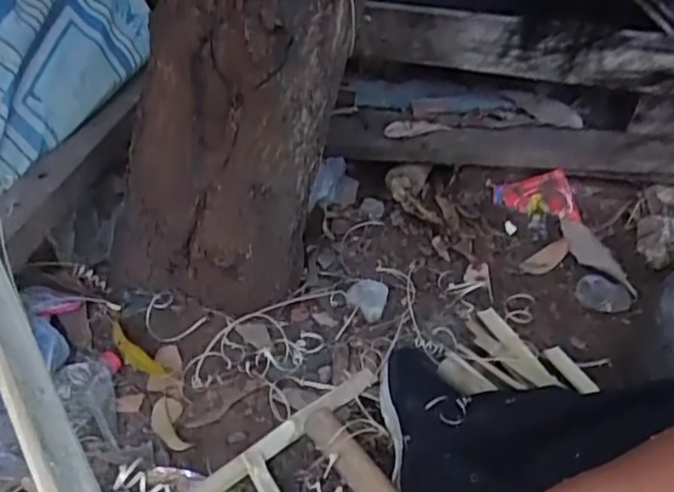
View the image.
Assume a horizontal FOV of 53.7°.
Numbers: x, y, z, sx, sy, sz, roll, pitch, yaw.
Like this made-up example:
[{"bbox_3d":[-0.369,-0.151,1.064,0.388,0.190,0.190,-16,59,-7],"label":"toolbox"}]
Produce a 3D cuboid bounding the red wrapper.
[{"bbox_3d":[0.421,-0.094,1.419,0.164,0.112,0.034,-11,-10,17],"label":"red wrapper"}]

